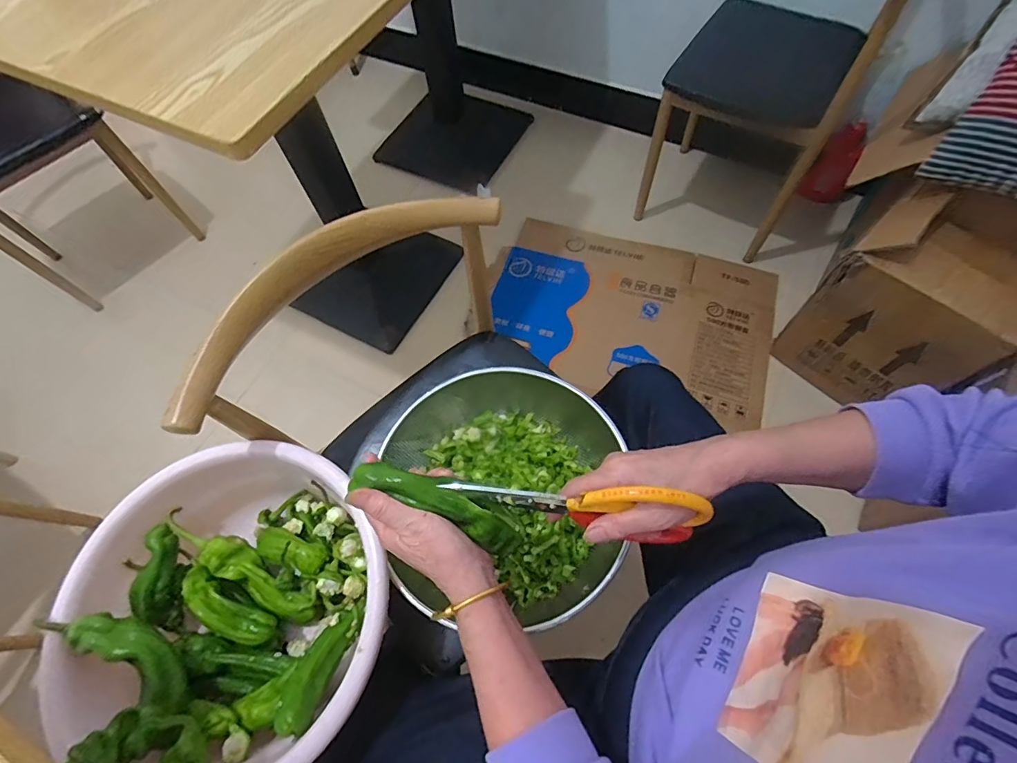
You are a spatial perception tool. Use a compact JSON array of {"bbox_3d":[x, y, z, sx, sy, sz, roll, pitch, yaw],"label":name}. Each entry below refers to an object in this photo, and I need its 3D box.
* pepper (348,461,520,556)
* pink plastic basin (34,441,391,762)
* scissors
[{"bbox_3d":[-0.057,0.100,0.380,0.146,0.024,0.033,27,68,-2],"label":"pepper"},{"bbox_3d":[-0.303,0.253,0.515,0.325,0.139,0.325,-1,65,2],"label":"pink plastic basin"},{"bbox_3d":[0.050,0.101,0.362,0.203,0.065,0.027,4,65,12],"label":"scissors"}]

